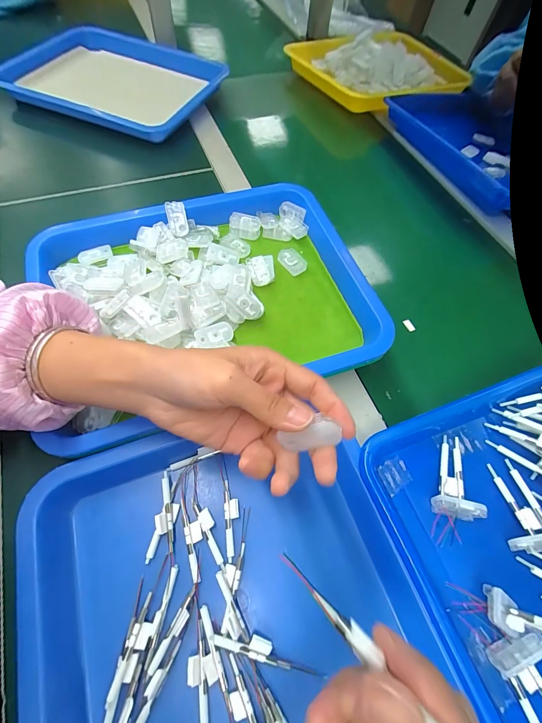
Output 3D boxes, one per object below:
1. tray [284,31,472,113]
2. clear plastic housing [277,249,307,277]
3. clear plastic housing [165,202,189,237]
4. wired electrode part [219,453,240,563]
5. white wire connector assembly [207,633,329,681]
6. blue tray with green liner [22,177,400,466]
[{"bbox_3d":[0.230,-0.613,0.640,0.337,0.038,0.277,-29,68,-17],"label":"tray"},{"bbox_3d":[0.026,-0.119,0.367,0.025,0.007,0.036,-37,71,-20],"label":"clear plastic housing"},{"bbox_3d":[-0.110,-0.166,0.359,0.023,0.010,0.037,-12,92,2],"label":"clear plastic housing"},{"bbox_3d":[-0.034,0.119,0.258,0.013,0.004,0.079,-7,63,-7],"label":"wired electrode part"},{"bbox_3d":[-0.001,0.202,0.214,0.081,0.008,0.012,17,63,5],"label":"white wire connector assembly"},{"bbox_3d":[-0.063,-0.073,0.333,0.335,0.043,0.265,-17,65,-12],"label":"blue tray with green liner"}]

